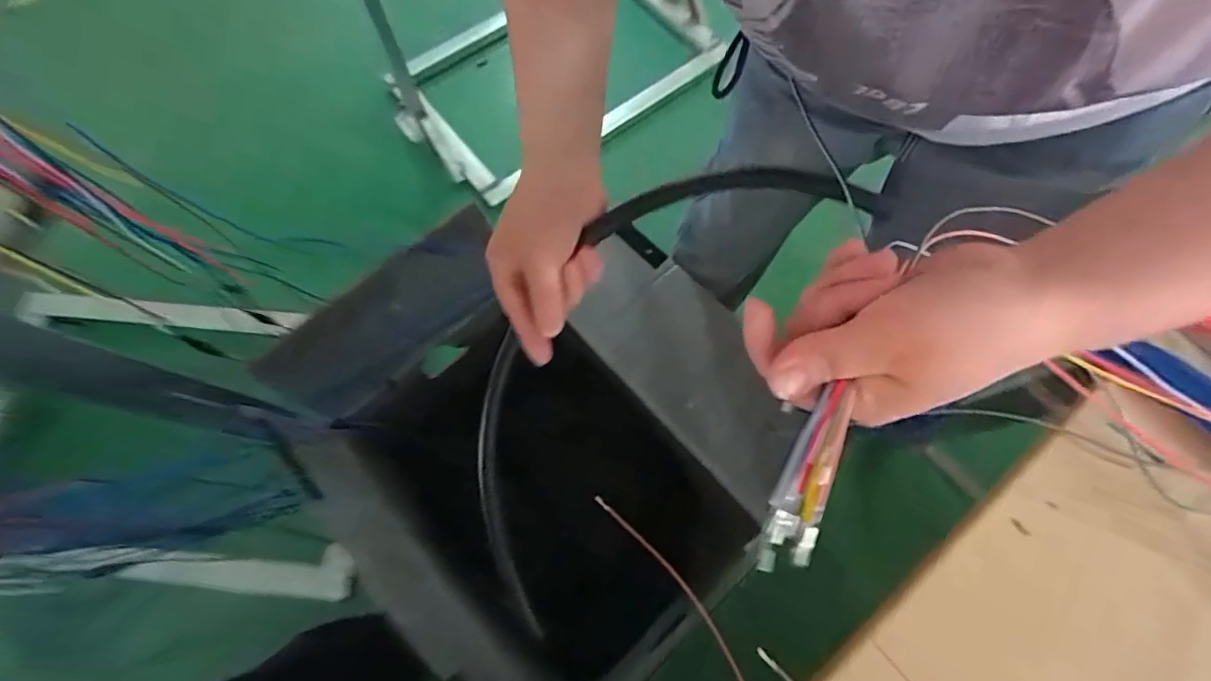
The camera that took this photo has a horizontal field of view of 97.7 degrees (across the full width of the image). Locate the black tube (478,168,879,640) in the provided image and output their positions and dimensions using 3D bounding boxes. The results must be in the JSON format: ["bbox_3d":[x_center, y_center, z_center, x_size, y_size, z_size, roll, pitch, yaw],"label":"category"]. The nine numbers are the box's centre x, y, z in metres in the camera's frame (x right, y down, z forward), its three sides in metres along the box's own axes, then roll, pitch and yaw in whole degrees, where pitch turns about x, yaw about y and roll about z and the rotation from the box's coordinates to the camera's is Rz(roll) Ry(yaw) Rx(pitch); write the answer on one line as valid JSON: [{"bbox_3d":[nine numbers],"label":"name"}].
[{"bbox_3d":[-0.002,0.037,0.369,0.155,0.032,0.387,33,102,12],"label":"black tube"}]

